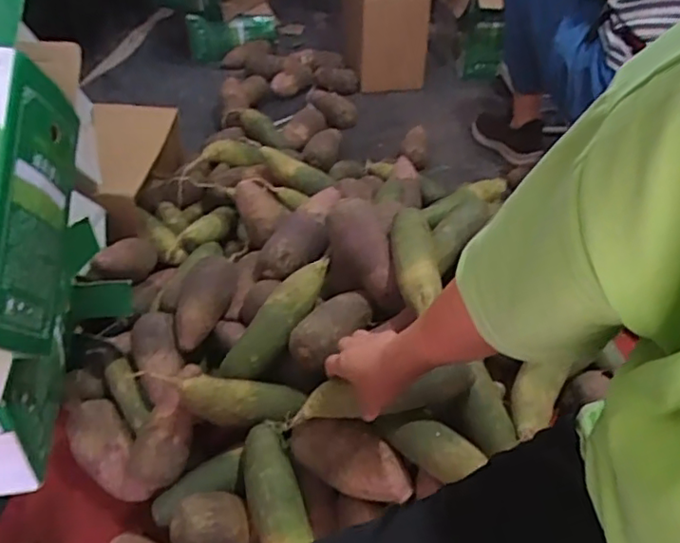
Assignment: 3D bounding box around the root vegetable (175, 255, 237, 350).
[{"bbox_3d":[-0.193,0.027,0.870,0.060,0.056,0.165,7,40,8],"label":"root vegetable"}]

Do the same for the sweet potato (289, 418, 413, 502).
[{"bbox_3d":[0.016,0.215,0.701,0.147,0.052,0.065,27,44,3],"label":"sweet potato"}]

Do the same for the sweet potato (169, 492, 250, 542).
[{"bbox_3d":[-0.144,0.289,0.684,0.097,0.056,0.070,18,34,-35],"label":"sweet potato"}]

